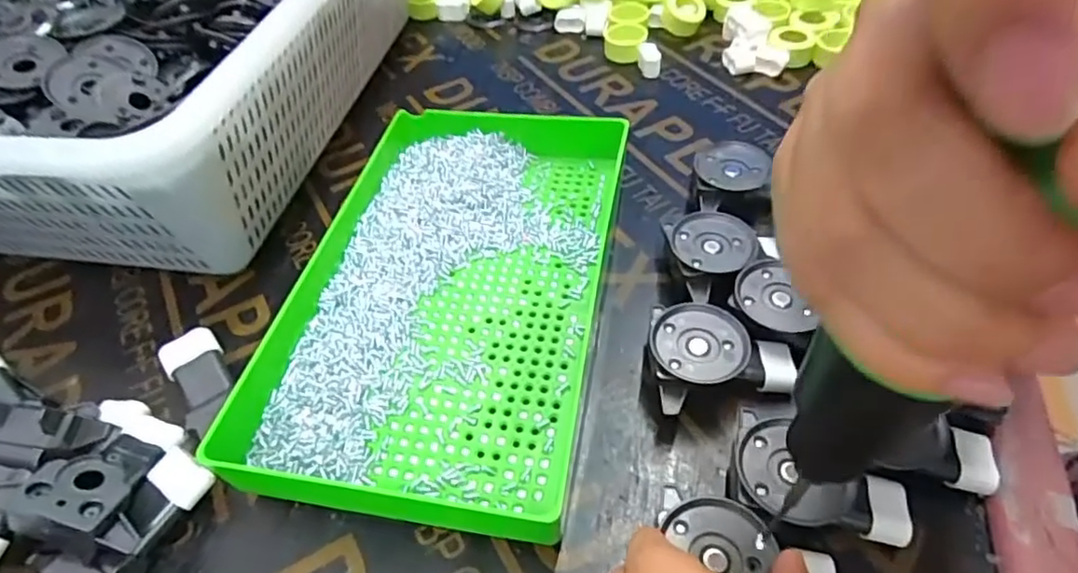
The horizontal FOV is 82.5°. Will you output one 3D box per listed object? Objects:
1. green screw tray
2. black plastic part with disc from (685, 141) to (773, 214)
[{"bbox_3d":[-0.046,-0.003,0.324,0.158,0.032,0.245,6,50,11],"label":"green screw tray"},{"bbox_3d":[0.111,-0.059,0.359,0.043,0.034,0.042,7,51,12],"label":"black plastic part with disc"}]

